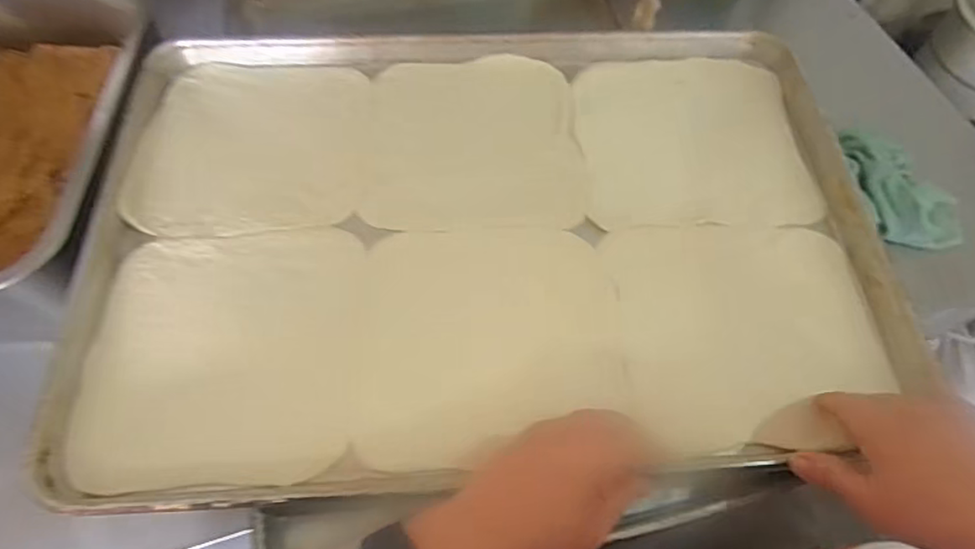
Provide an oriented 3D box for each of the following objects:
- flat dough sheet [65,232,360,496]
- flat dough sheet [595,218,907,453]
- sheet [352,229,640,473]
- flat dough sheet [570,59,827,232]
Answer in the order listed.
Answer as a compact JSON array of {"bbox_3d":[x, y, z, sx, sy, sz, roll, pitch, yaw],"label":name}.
[{"bbox_3d":[-0.183,0.050,0.409,0.180,0.012,0.187,-3,61,-4],"label":"flat dough sheet"},{"bbox_3d":[0.197,0.038,0.435,0.195,0.019,0.177,-2,61,-4],"label":"flat dough sheet"},{"bbox_3d":[0.003,0.048,0.431,0.190,0.016,0.176,-1,61,-3],"label":"sheet"},{"bbox_3d":[0.179,-0.123,0.517,0.192,0.020,0.180,-1,61,-3],"label":"flat dough sheet"}]

